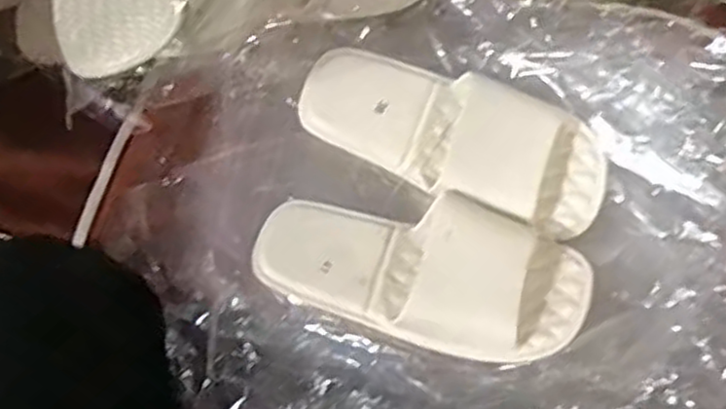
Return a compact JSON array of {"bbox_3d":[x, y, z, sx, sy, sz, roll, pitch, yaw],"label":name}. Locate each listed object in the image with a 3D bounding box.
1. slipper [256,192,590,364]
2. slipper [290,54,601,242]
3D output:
[{"bbox_3d":[0.040,0.042,0.520,0.228,0.045,0.102,16,70,7],"label":"slipper"},{"bbox_3d":[0.066,-0.055,0.556,0.235,0.048,0.095,21,71,9],"label":"slipper"}]

